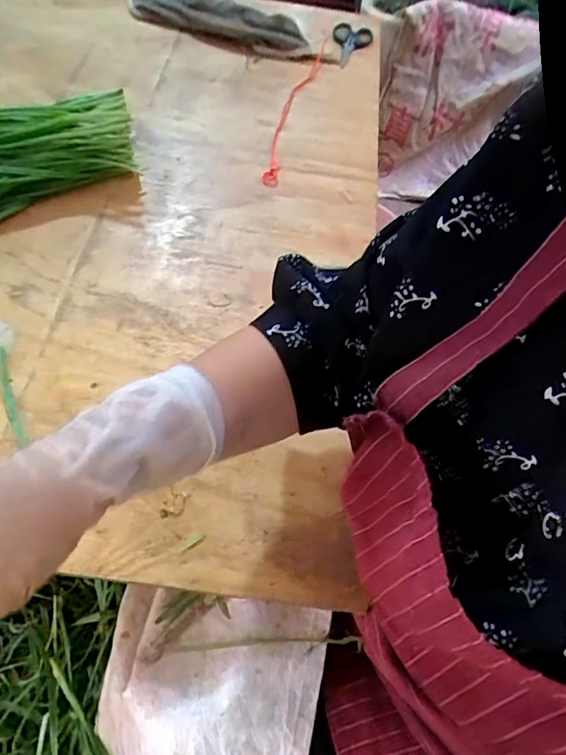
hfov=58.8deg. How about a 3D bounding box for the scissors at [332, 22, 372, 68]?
[{"bbox_3d":[0.109,-0.528,0.801,0.064,0.007,0.123,9,60,1],"label":"scissors"}]

